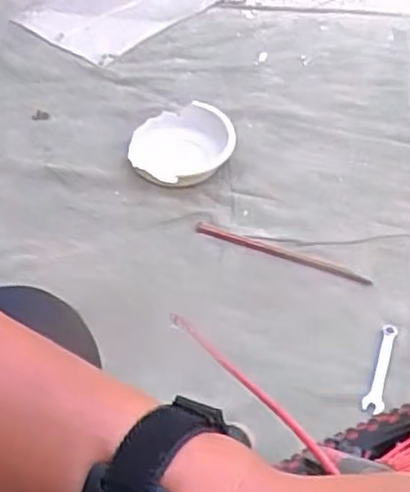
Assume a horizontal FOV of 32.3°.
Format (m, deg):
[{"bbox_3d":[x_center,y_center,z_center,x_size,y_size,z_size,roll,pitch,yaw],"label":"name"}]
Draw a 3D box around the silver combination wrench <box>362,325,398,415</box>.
[{"bbox_3d":[0.230,0.159,0.923,0.025,0.009,0.119,13,65,16],"label":"silver combination wrench"}]

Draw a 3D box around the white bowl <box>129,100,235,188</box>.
[{"bbox_3d":[-0.041,-0.173,1.206,0.175,0.065,0.191,-3,48,3],"label":"white bowl"}]

